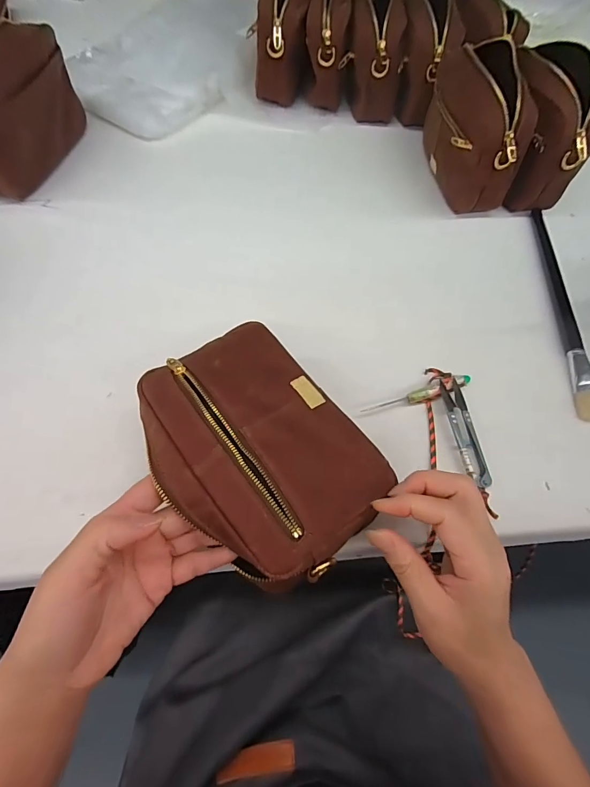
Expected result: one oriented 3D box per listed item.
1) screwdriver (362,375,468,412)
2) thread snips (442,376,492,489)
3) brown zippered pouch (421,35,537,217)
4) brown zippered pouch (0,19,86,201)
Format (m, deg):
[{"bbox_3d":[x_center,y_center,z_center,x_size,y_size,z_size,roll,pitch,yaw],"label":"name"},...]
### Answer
[{"bbox_3d":[0.117,0.002,0.362,0.110,0.014,0.016,-18,64,-11],"label":"screwdriver"},{"bbox_3d":[0.152,0.034,0.344,0.023,0.012,0.099,-4,62,-4],"label":"thread snips"},{"bbox_3d":[0.217,-0.334,0.474,0.076,0.129,0.186,-7,63,-6],"label":"brown zippered pouch"},{"bbox_3d":[-0.337,-0.339,0.447,0.075,0.141,0.179,5,62,0],"label":"brown zippered pouch"}]

